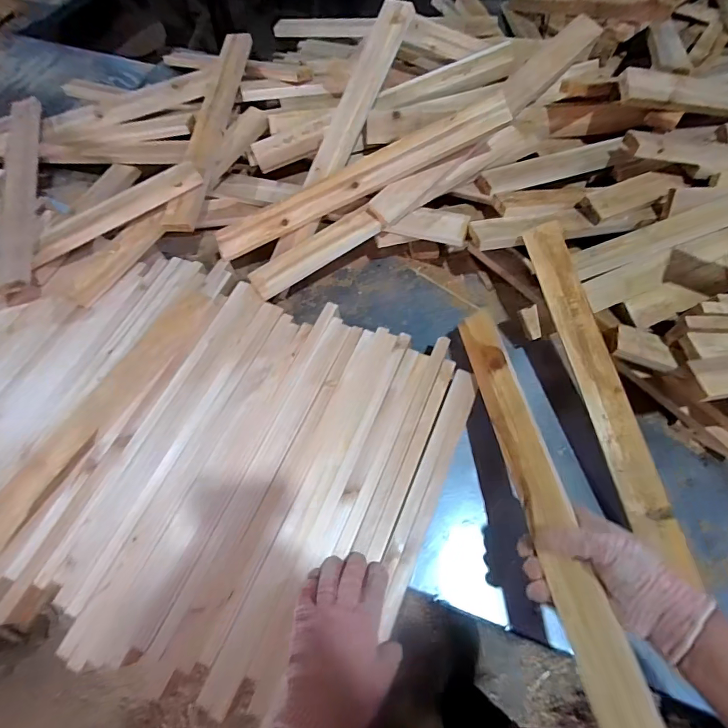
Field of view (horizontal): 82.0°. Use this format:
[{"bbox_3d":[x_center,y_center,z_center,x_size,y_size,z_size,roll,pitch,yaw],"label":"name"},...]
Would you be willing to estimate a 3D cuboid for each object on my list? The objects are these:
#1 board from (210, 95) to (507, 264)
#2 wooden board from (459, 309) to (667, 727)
[{"bbox_3d":[-0.012,-0.291,0.671,0.492,0.024,0.051,-22,106,9],"label":"board"},{"bbox_3d":[0.205,0.131,0.501,0.053,0.016,0.507,-30,49,27],"label":"wooden board"}]

